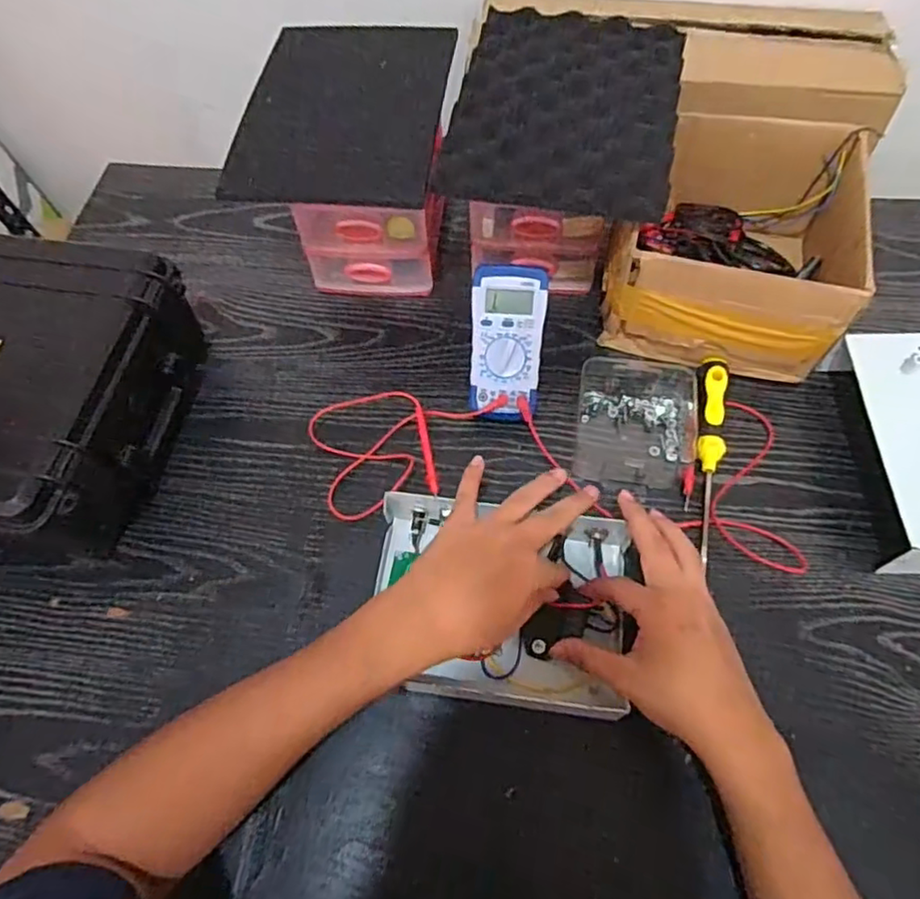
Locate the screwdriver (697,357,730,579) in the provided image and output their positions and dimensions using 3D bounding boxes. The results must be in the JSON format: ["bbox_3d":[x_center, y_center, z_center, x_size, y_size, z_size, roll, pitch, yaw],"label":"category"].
[{"bbox_3d":[0.229,0.001,0.559,0.026,0.022,0.202,8,65,6],"label":"screwdriver"}]

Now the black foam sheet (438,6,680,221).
[{"bbox_3d":[0.098,-0.316,0.563,0.194,0.028,0.255,10,65,7],"label":"black foam sheet"}]

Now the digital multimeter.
[{"bbox_3d":[0.044,-0.095,0.569,0.064,0.029,0.142,3,106,4],"label":"digital multimeter"}]

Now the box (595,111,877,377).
[{"bbox_3d":[0.263,-0.199,0.600,0.203,0.123,0.221,16,66,10],"label":"box"}]

